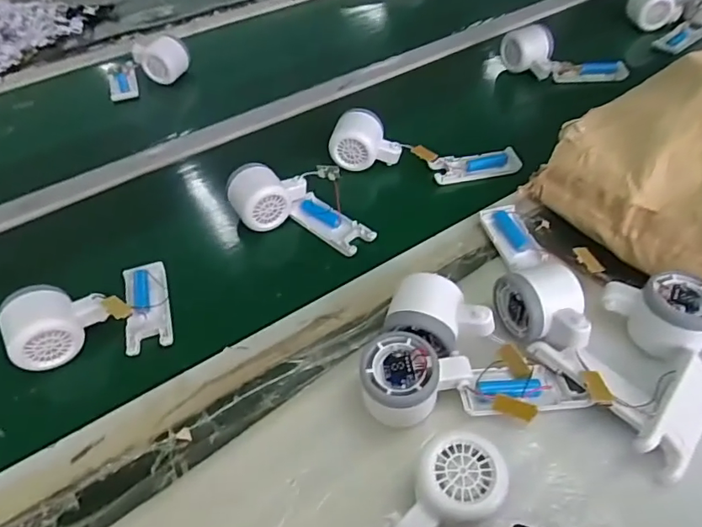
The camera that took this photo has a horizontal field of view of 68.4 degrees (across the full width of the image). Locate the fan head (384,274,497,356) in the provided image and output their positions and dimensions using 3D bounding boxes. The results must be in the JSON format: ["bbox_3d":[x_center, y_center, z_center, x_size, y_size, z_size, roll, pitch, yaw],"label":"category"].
[{"bbox_3d":[0.072,0.049,0.424,0.079,0.056,0.051,12,50,14],"label":"fan head"}]

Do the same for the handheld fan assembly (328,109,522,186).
[{"bbox_3d":[0.087,-0.136,0.612,0.218,0.058,0.058,7,48,10],"label":"handheld fan assembly"}]

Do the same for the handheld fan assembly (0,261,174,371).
[{"bbox_3d":[-0.239,0.040,0.475,0.127,0.046,0.097,-15,47,-10],"label":"handheld fan assembly"}]

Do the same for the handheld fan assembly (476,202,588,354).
[{"bbox_3d":[0.160,0.000,0.471,0.065,0.053,0.186,-1,47,3],"label":"handheld fan assembly"}]

